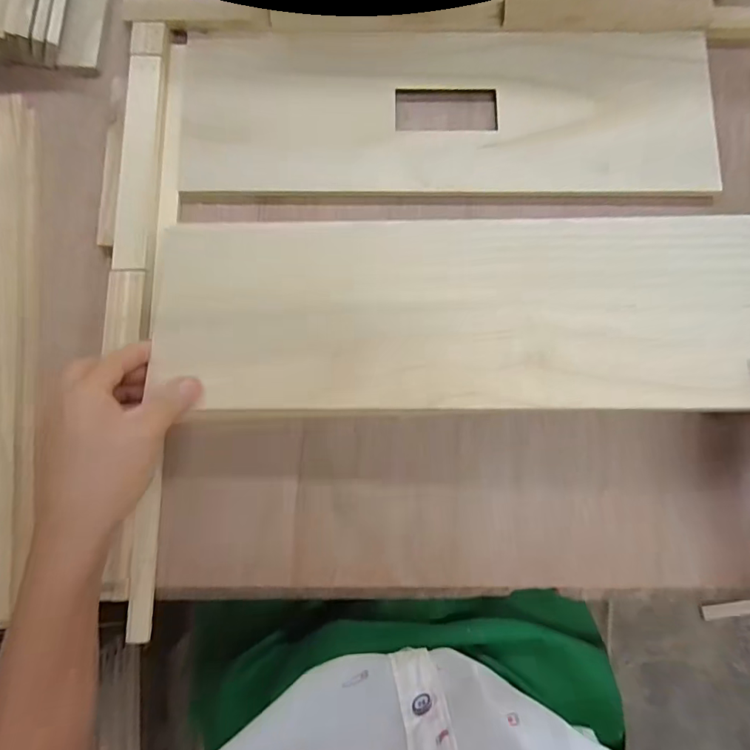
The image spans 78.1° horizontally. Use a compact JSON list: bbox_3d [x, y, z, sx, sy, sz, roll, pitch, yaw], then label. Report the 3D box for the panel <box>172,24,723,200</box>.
[{"bbox_3d":[0.060,-0.223,0.391,0.451,0.015,0.144,-1,83,-1],"label":"panel"}]

